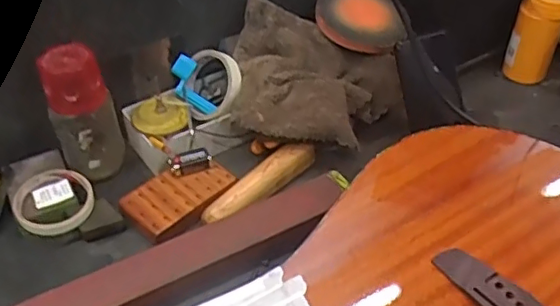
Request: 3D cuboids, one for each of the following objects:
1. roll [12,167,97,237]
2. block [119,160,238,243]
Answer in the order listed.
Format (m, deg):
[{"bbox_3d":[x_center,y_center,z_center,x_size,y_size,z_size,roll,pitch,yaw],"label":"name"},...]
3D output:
[{"bbox_3d":[-0.256,0.054,0.663,0.088,0.020,0.085,-1,42,1],"label":"roll"},{"bbox_3d":[-0.117,0.049,0.679,0.077,0.020,0.120,33,52,31],"label":"block"}]

